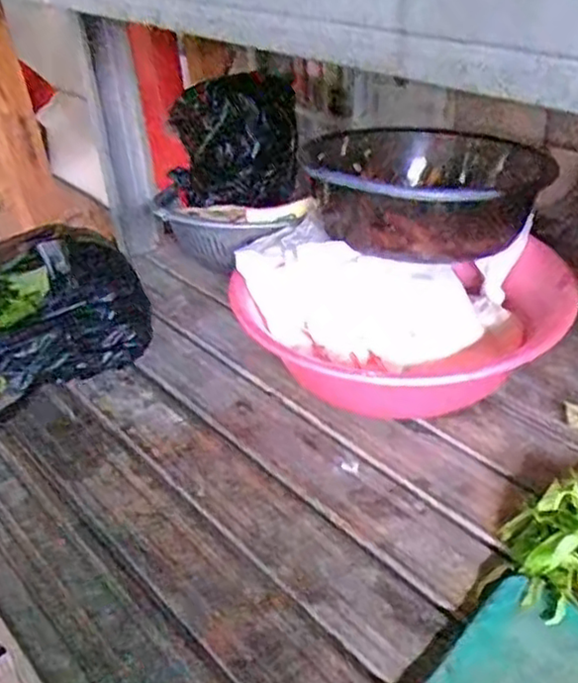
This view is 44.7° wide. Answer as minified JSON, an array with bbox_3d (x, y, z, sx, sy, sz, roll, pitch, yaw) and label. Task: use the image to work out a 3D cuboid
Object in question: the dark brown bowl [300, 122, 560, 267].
[{"bbox_3d":[0.161,-0.180,0.840,0.246,0.111,0.248,-3,34,2],"label":"dark brown bowl"}]

